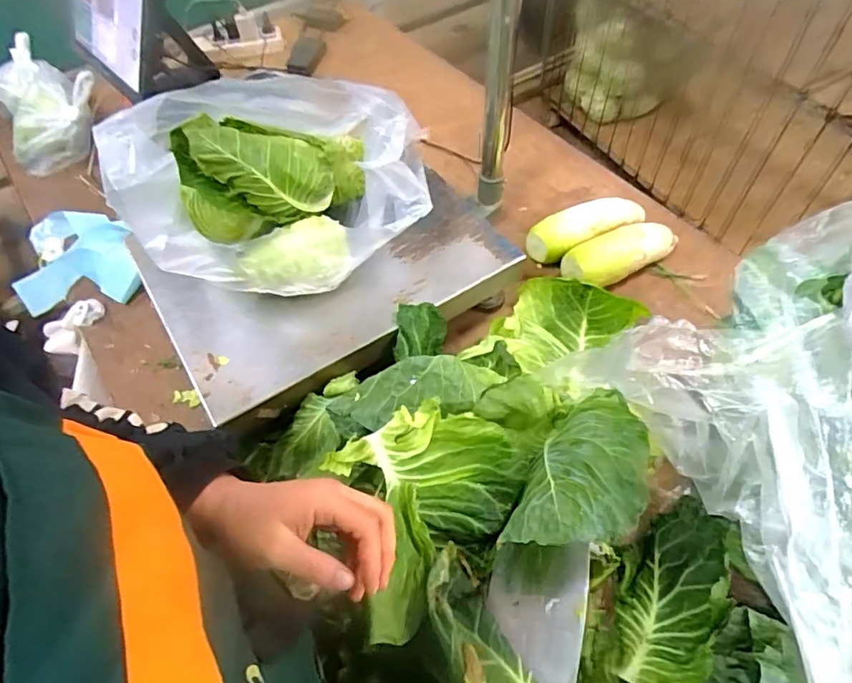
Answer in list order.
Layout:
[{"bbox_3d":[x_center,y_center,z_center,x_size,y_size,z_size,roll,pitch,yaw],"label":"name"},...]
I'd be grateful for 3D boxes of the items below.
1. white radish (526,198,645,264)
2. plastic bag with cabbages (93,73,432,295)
[{"bbox_3d":[0.284,-0.200,0.967,0.230,0.068,0.076,-24,59,-13],"label":"white radish"},{"bbox_3d":[-0.188,-0.211,0.705,0.366,0.234,0.194,-22,58,-12],"label":"plastic bag with cabbages"}]

